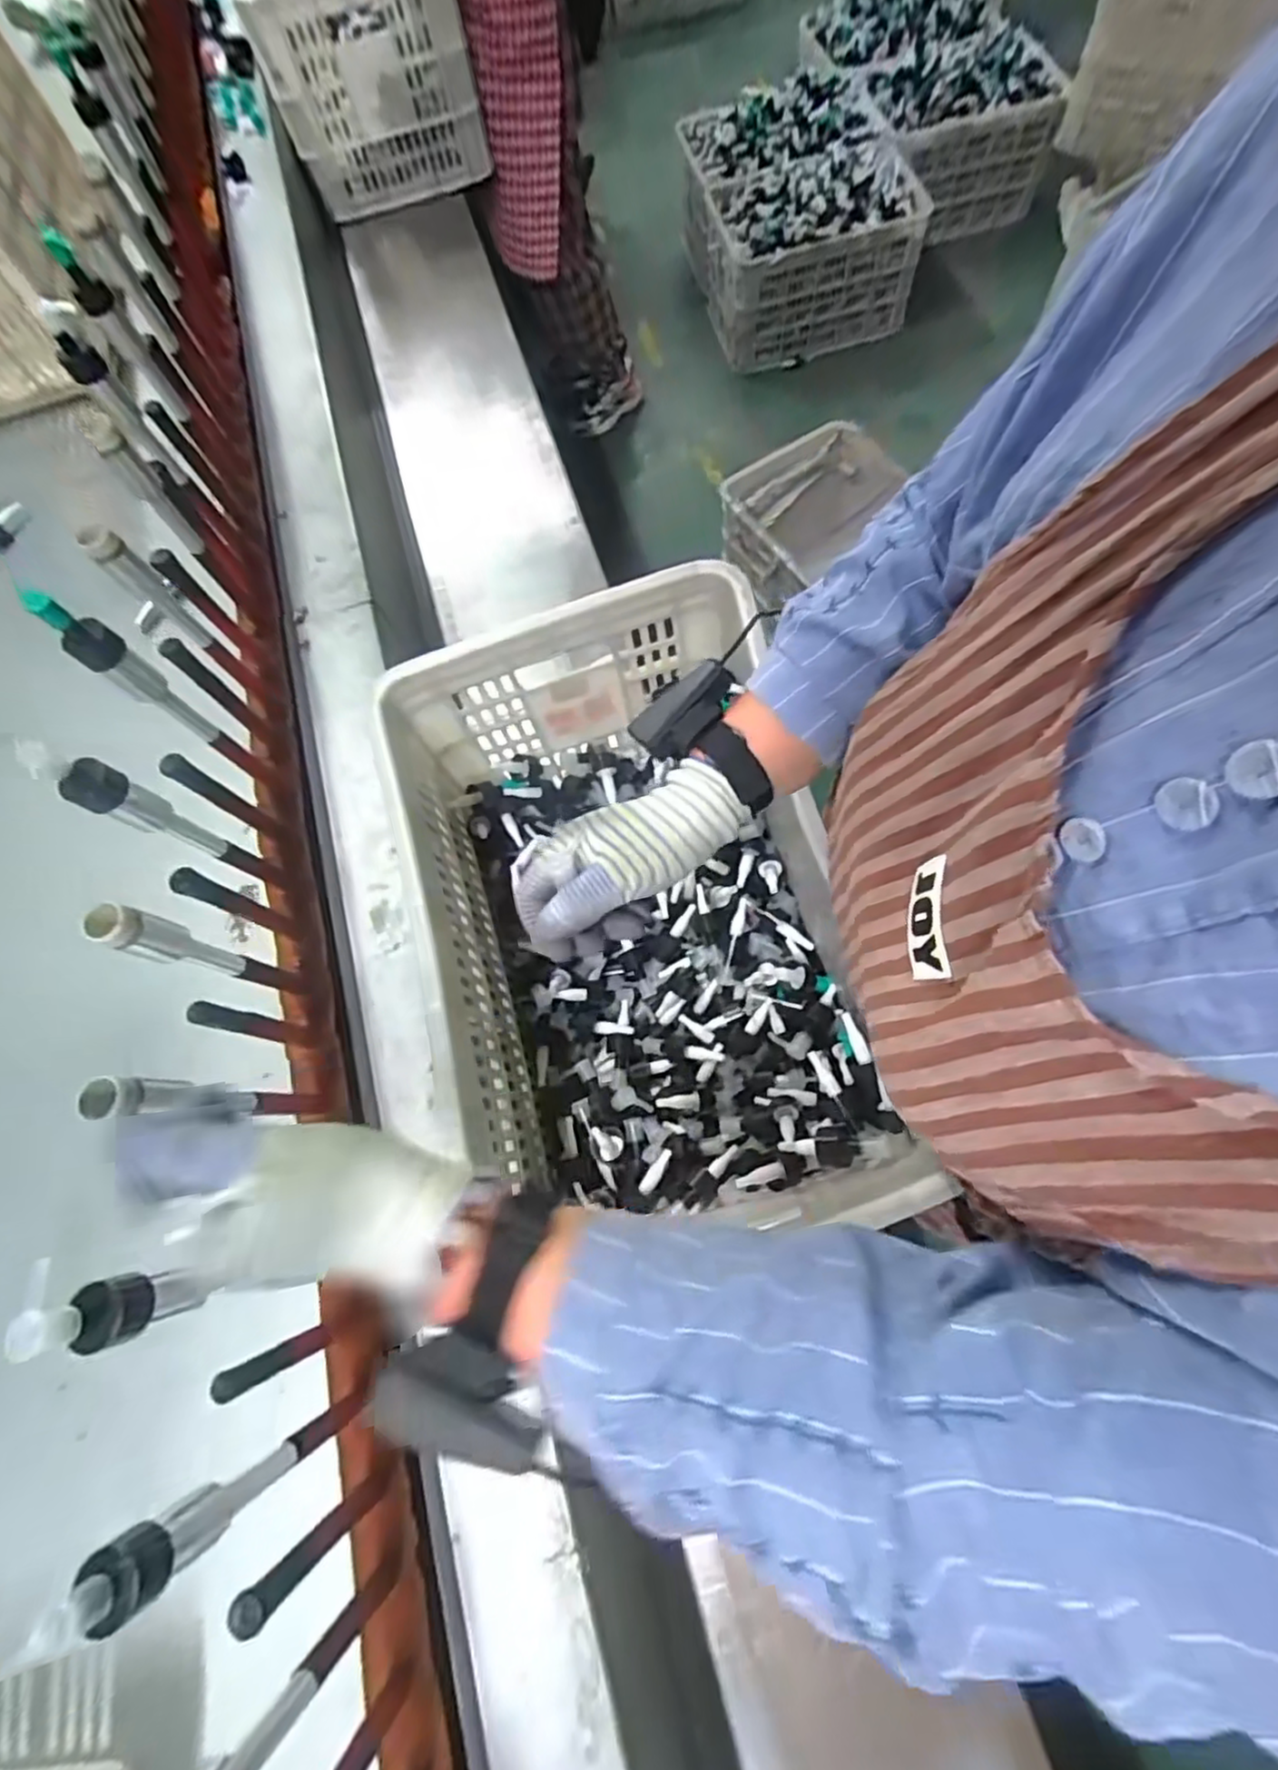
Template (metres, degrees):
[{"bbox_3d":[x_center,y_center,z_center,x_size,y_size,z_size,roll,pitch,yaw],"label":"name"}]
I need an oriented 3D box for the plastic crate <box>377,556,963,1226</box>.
[{"bbox_3d":[-0.003,0.033,0.625,0.341,0.242,0.513,-16,73,-7],"label":"plastic crate"}]

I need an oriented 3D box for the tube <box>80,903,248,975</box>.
[{"bbox_3d":[-0.311,0.040,0.451,0.027,0.120,0.025,19,72,4],"label":"tube"}]

